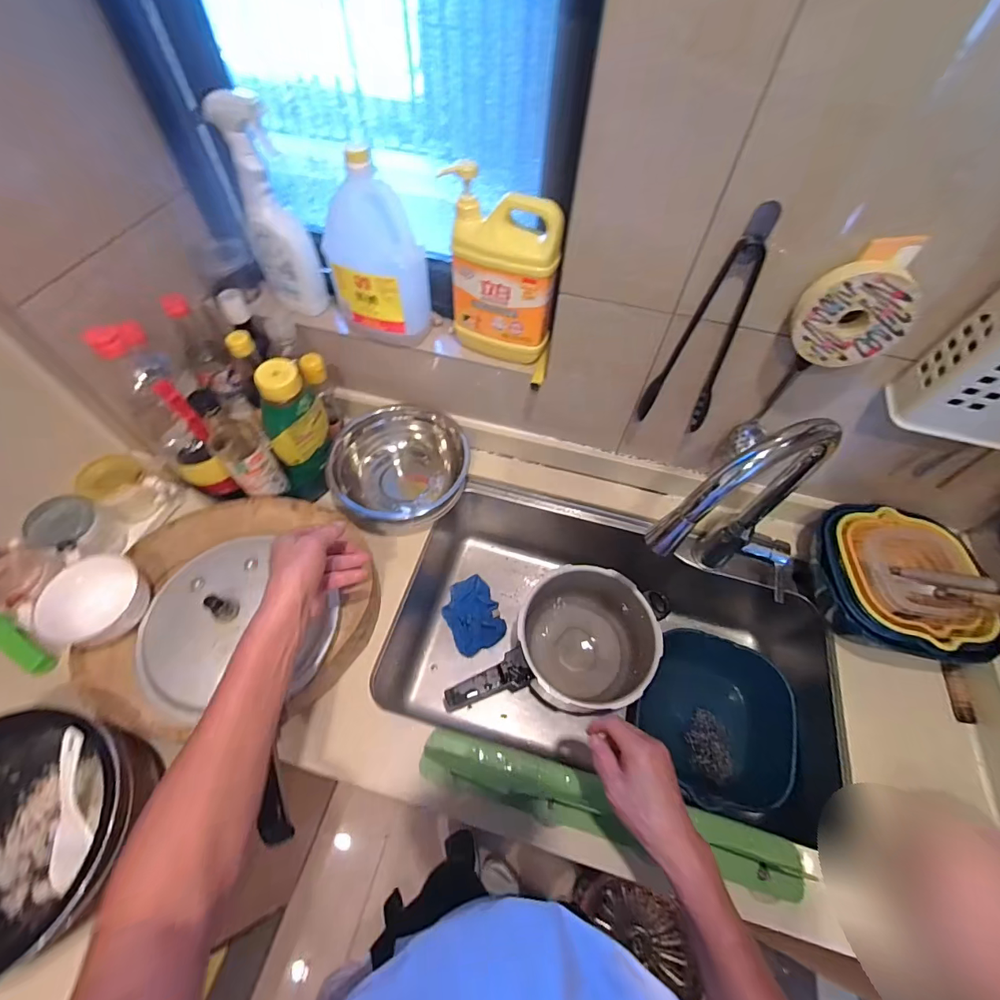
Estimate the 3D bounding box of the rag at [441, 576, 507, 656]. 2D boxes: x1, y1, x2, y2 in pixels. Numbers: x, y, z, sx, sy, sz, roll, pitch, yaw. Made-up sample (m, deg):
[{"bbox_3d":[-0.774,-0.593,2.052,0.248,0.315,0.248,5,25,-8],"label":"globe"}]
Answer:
[{"bbox_3d":[-0.054,0.227,0.876,0.102,0.014,0.138,-21,62,-15],"label":"rag"}]

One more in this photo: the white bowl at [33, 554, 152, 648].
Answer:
[{"bbox_3d":[-0.510,0.130,0.558,0.108,0.065,0.106,1,58,-2],"label":"white bowl"}]

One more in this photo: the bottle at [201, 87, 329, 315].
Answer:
[{"bbox_3d":[-0.328,-0.408,0.635,0.071,0.267,0.077,-28,64,-19],"label":"bottle"}]

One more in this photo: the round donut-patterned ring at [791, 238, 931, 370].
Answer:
[{"bbox_3d":[0.378,-0.205,0.465,0.101,0.120,0.037,17,59,7],"label":"round donut-patterned ring"}]

